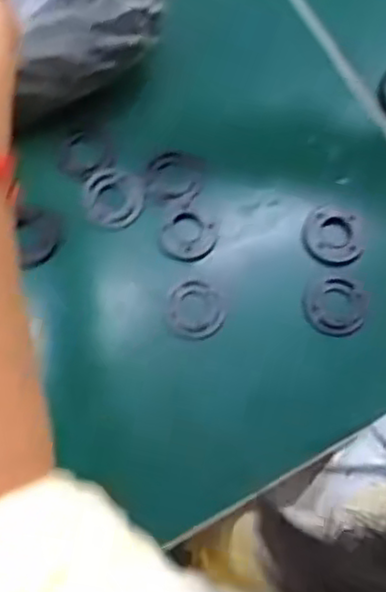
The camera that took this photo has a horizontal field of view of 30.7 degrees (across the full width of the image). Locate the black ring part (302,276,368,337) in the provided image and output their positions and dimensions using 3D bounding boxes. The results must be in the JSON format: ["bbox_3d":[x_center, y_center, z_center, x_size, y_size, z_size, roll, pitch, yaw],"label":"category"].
[{"bbox_3d":[0.100,0.007,0.497,0.045,0.004,0.043,1,74,-2],"label":"black ring part"}]

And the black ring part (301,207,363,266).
[{"bbox_3d":[0.100,-0.043,0.509,0.041,0.004,0.043,1,74,-2],"label":"black ring part"}]

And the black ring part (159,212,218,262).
[{"bbox_3d":[-0.003,-0.042,0.506,0.038,0.009,0.035,1,74,-2],"label":"black ring part"}]

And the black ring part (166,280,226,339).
[{"bbox_3d":[0.002,0.010,0.498,0.041,0.008,0.041,1,74,-2],"label":"black ring part"}]

